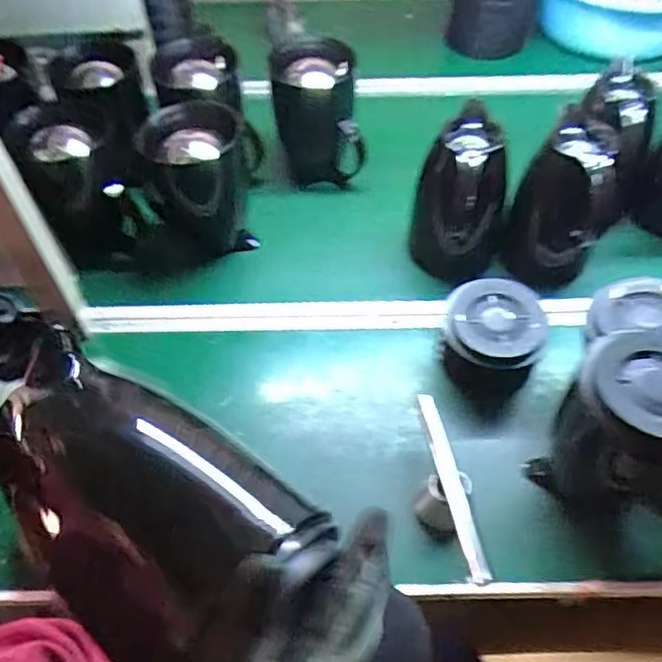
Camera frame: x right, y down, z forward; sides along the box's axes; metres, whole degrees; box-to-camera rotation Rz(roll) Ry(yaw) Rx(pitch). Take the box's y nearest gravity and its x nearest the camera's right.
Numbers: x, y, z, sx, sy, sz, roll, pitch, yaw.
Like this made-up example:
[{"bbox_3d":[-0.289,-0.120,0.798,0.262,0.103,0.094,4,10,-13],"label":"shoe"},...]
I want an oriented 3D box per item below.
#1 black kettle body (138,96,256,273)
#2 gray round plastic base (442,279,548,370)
[{"bbox_3d":[-0.197,-0.219,0.909,0.161,0.207,0.175,-1,53,1],"label":"black kettle body"},{"bbox_3d":[0.191,0.011,0.745,0.110,0.098,0.114,4,53,5],"label":"gray round plastic base"}]

